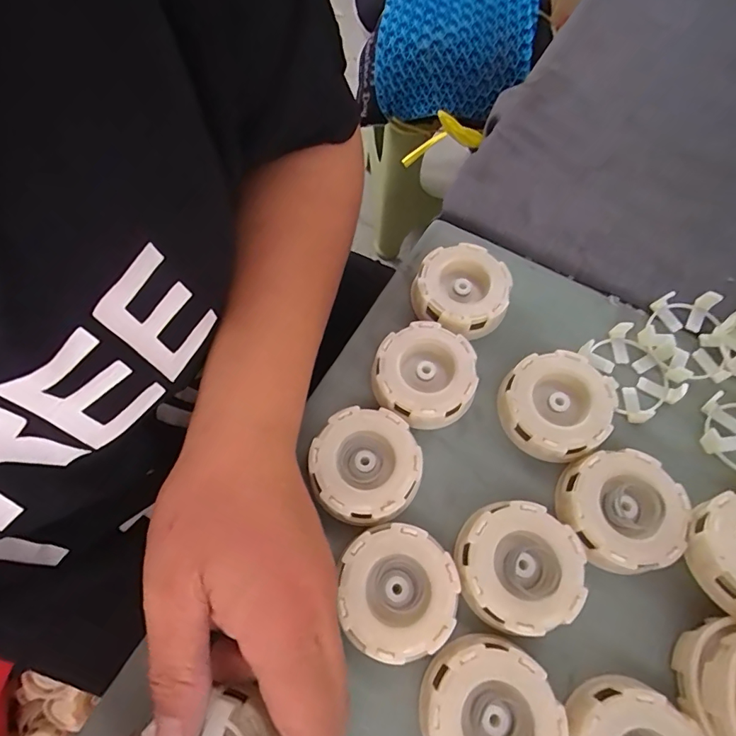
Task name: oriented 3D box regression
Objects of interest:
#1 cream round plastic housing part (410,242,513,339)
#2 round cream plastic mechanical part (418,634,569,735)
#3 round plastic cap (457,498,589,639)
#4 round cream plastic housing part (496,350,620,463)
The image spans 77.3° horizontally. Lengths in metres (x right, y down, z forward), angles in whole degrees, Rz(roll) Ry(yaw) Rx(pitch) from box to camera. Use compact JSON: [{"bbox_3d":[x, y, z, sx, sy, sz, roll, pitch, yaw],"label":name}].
[{"bbox_3d":[0.061,-0.050,0.298,0.059,0.021,0.057,0,66,0],"label":"cream round plastic housing part"},{"bbox_3d":[0.055,0.159,0.211,0.060,0.022,0.059,0,66,0],"label":"round cream plastic mechanical part"},{"bbox_3d":[0.076,0.100,0.234,0.058,0.020,0.058,0,66,0],"label":"round plastic cap"},{"bbox_3d":[0.108,0.021,0.265,0.056,0.026,0.058,0,66,0],"label":"round cream plastic housing part"}]

